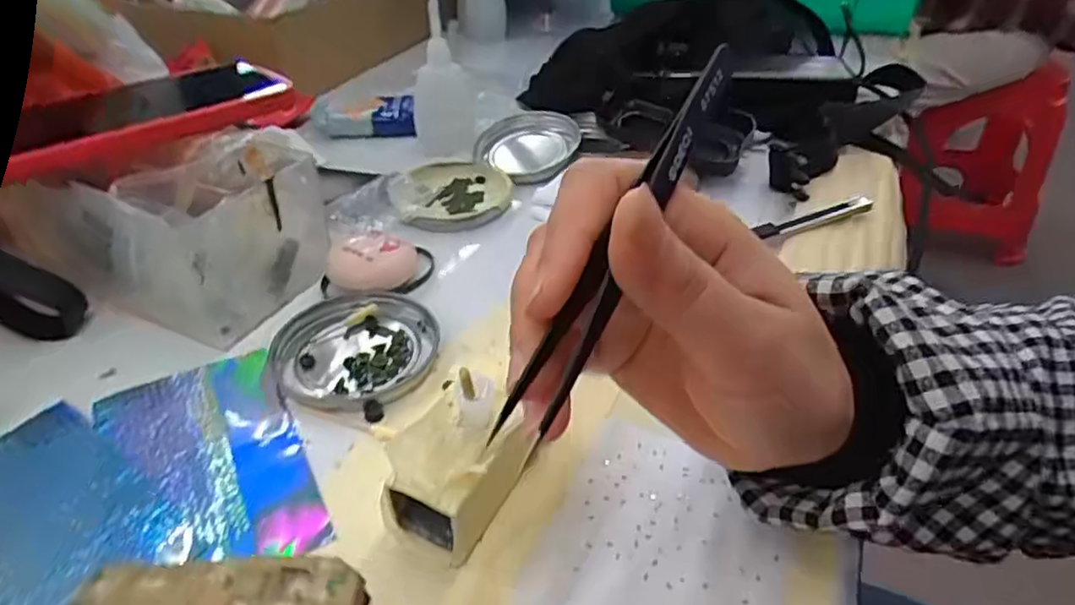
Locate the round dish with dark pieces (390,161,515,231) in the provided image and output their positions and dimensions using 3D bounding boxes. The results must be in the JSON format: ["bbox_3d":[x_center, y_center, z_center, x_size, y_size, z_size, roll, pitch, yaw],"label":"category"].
[{"bbox_3d":[-0.058,-0.074,0.446,0.078,0.016,0.080,1,38,0],"label":"round dish with dark pieces"}]

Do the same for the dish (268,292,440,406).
[{"bbox_3d":[-0.090,0.022,0.327,0.077,0.009,0.073,1,38,0],"label":"dish"}]

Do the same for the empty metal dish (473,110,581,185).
[{"bbox_3d":[-0.009,-0.118,0.490,0.075,0.020,0.073,1,38,0],"label":"empty metal dish"}]

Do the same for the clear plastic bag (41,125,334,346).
[{"bbox_3d":[-0.176,-0.043,0.356,0.096,0.065,0.101,20,42,23],"label":"clear plastic bag"}]

